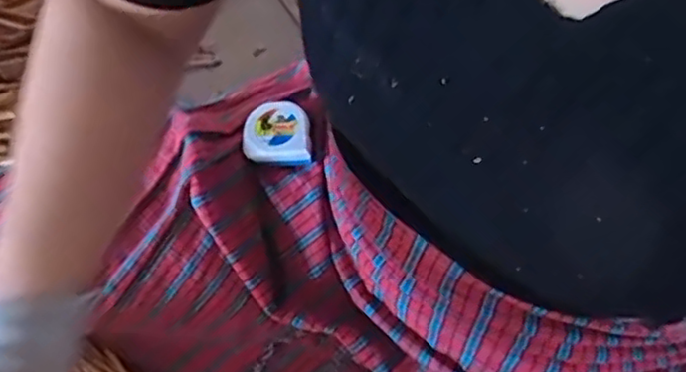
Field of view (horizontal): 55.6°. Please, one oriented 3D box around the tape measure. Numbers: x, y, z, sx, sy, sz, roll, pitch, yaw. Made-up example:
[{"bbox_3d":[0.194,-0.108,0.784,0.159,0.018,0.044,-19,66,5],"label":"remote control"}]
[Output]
[{"bbox_3d":[-0.053,-0.042,0.509,0.053,0.011,0.052,0,68,-1],"label":"tape measure"}]

